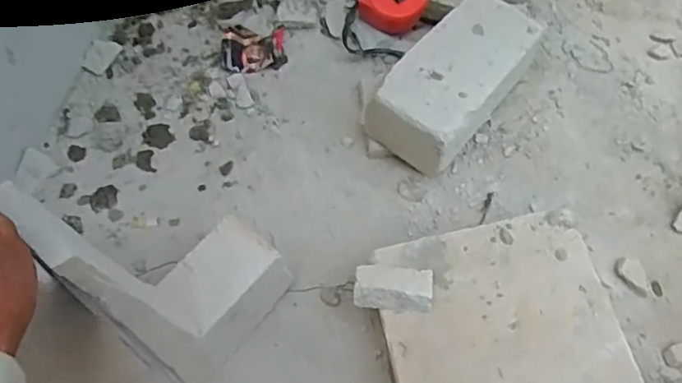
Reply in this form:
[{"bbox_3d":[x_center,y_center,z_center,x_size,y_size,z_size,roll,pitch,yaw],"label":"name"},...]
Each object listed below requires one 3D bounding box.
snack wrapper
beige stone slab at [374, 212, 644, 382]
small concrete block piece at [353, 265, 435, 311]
[{"bbox_3d":[-0.109,-0.180,0.749,0.079,0.025,0.056,-10,65,-2],"label":"snack wrapper"},{"bbox_3d":[0.145,0.148,0.514,0.195,0.023,0.260,-12,66,-4],"label":"beige stone slab"},{"bbox_3d":[0.047,0.086,0.543,0.068,0.015,0.039,2,65,3],"label":"small concrete block piece"}]

